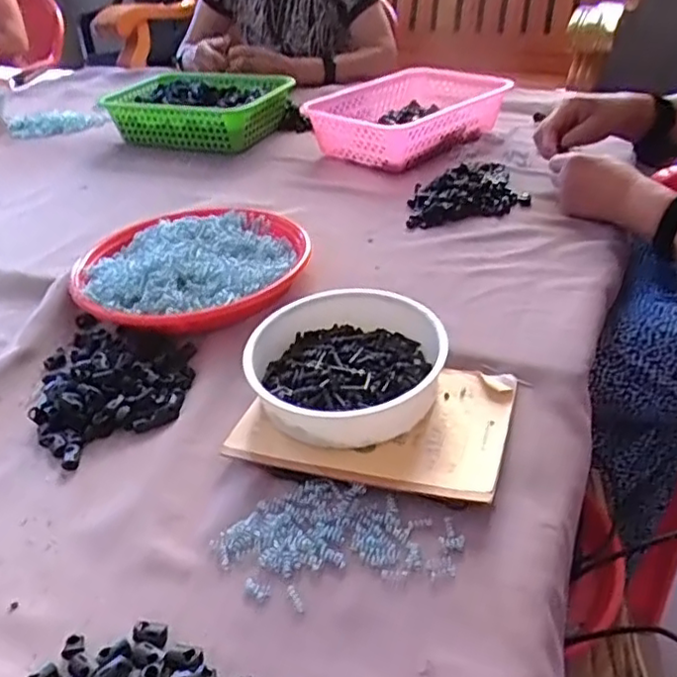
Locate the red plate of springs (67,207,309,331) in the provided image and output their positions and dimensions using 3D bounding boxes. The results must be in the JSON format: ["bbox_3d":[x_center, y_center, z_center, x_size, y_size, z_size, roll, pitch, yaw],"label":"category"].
[{"bbox_3d":[-0.157,-0.079,0.727,0.236,0.045,0.239,-3,34,2],"label":"red plate of springs"}]

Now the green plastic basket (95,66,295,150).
[{"bbox_3d":[-0.228,-0.381,1.105,0.271,0.075,0.203,12,37,23],"label":"green plastic basket"}]

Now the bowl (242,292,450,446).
[{"bbox_3d":[0.002,0.024,0.548,0.160,0.053,0.160,-3,34,2],"label":"bowl"}]

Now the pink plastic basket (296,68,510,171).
[{"bbox_3d":[0.113,-0.358,1.038,0.178,0.071,0.363,25,44,36],"label":"pink plastic basket"}]

